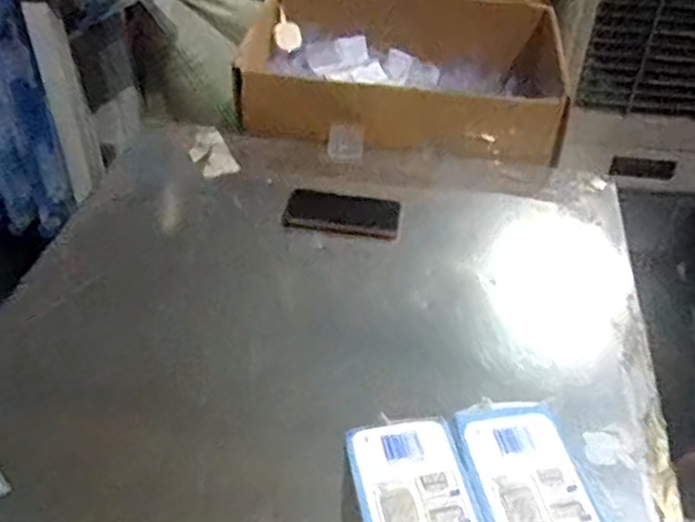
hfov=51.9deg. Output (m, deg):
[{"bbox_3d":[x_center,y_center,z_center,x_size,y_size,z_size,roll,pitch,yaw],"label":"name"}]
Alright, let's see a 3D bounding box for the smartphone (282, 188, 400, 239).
[{"bbox_3d":[-0.007,-0.069,1.050,0.165,0.012,0.083,7,41,5],"label":"smartphone"}]

